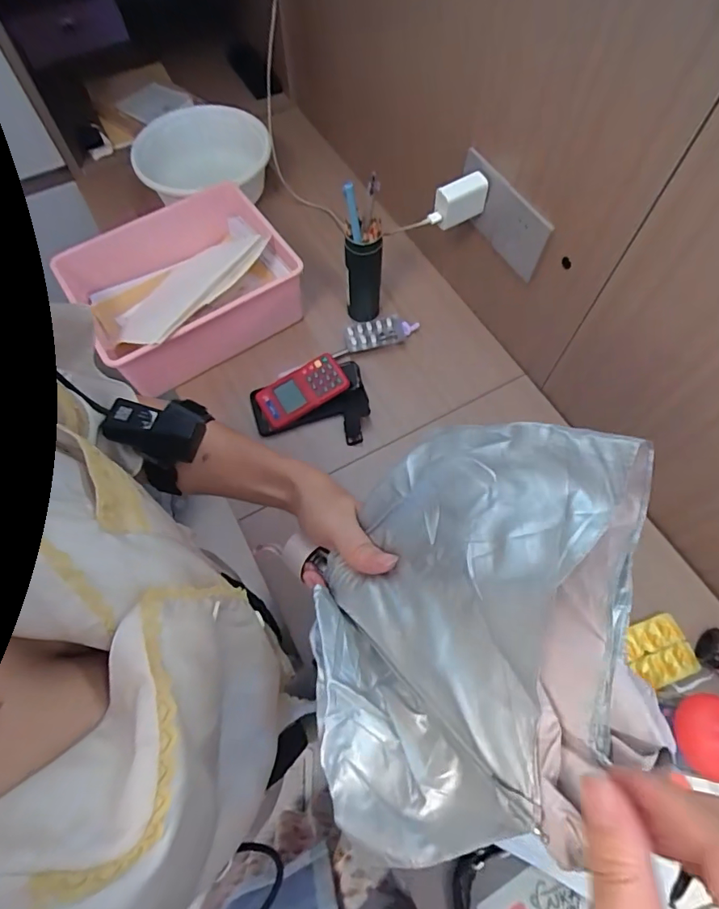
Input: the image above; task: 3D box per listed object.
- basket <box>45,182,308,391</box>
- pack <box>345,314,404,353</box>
[{"bbox_3d":[-0.270,-0.272,0.756,0.294,0.107,0.272,-33,69,-15],"label":"basket"},{"bbox_3d":[0.023,-0.194,0.772,0.091,0.010,0.053,-10,65,-5],"label":"pack"}]

